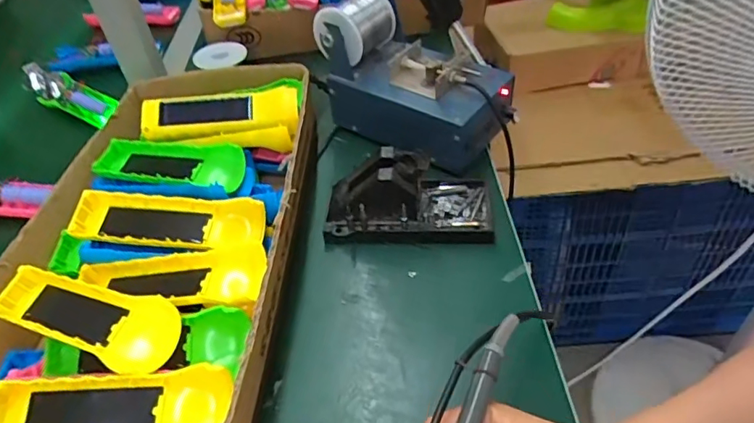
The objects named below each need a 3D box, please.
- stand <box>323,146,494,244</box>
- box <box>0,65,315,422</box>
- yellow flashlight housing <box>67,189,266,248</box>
[{"bbox_3d":[0.031,-0.019,0.504,0.157,0.077,0.078,-1,45,6],"label":"stand"},{"bbox_3d":[-0.181,0.022,0.465,0.222,0.096,0.422,-2,45,5],"label":"box"},{"bbox_3d":[-0.174,0.008,0.439,0.153,0.030,0.044,1,45,8],"label":"yellow flashlight housing"}]

